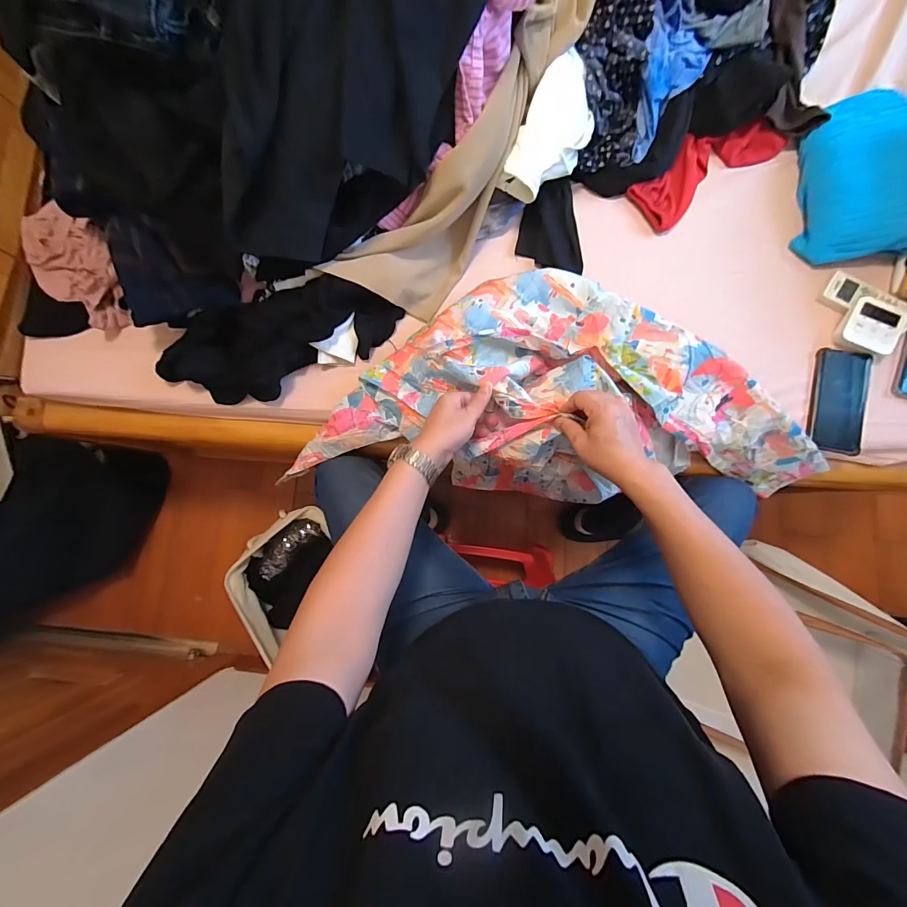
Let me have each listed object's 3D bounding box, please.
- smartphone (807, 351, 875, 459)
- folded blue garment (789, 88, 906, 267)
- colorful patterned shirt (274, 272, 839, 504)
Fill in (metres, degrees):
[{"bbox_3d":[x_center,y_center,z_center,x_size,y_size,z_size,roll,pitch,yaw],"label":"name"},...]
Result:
[{"bbox_3d":[0.604,-0.081,0.609,0.077,0.016,0.162,12,84,6],"label":"smartphone"},{"bbox_3d":[0.668,-0.451,0.639,0.160,0.034,0.292,9,84,5],"label":"folded blue garment"},{"bbox_3d":[0.158,-0.112,0.644,0.805,0.183,0.313,3,83,4],"label":"colorful patterned shirt"}]

